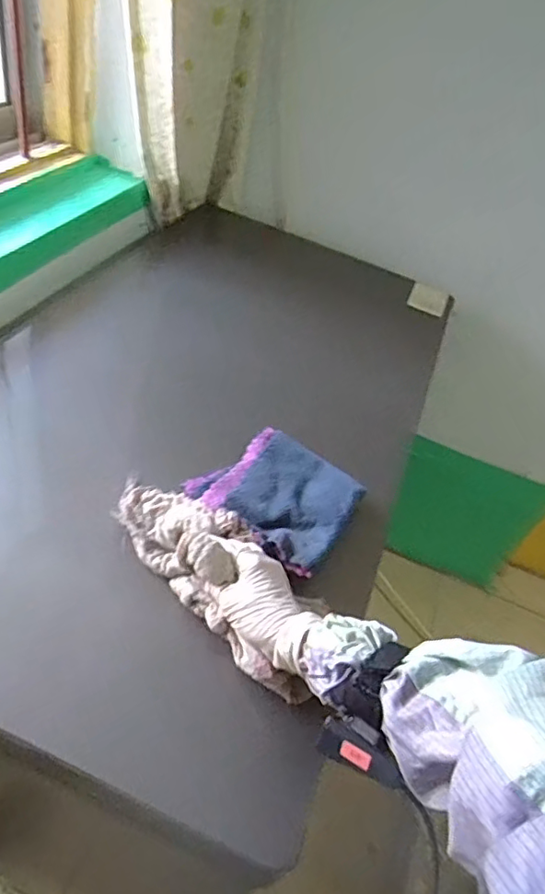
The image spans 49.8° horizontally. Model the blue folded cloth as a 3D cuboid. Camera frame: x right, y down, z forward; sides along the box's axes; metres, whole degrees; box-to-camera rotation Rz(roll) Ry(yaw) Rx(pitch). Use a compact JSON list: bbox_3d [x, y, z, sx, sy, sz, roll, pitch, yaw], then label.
[{"bbox_3d":[0.009,0.055,0.695,0.181,0.029,0.162,33,46,21],"label":"blue folded cloth"}]

